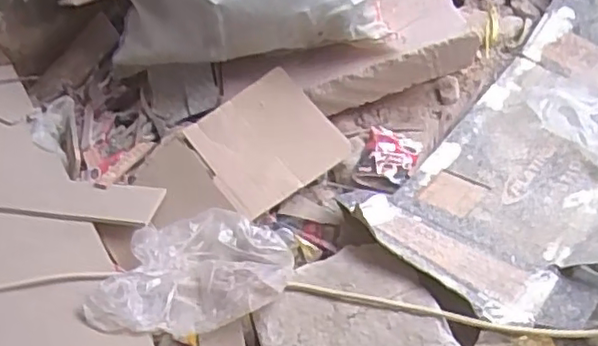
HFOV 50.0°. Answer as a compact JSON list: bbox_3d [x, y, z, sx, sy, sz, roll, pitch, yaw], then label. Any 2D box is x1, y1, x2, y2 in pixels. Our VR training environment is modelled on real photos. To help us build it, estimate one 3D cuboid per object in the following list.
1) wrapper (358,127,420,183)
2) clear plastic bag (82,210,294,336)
[{"bbox_3d":[0.141,-0.028,0.991,0.078,0.008,0.097,16,52,14],"label":"wrapper"},{"bbox_3d":[-0.126,0.119,0.803,0.221,0.031,0.189,2,37,9],"label":"clear plastic bag"}]

